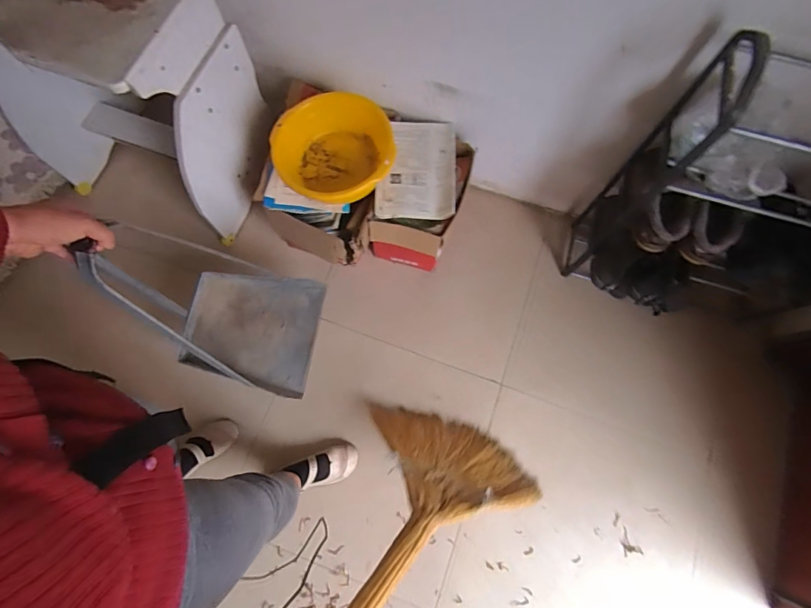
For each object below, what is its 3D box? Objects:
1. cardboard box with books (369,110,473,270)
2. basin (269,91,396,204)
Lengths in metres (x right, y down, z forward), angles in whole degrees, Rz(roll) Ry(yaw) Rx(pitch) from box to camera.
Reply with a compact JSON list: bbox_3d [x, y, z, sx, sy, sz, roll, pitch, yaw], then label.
[{"bbox_3d":[0.041,-0.311,1.241,0.252,0.273,0.381,13,73,5],"label":"cardboard box with books"},{"bbox_3d":[-0.177,-0.404,1.082,0.327,0.113,0.264,38,77,12],"label":"basin"}]

